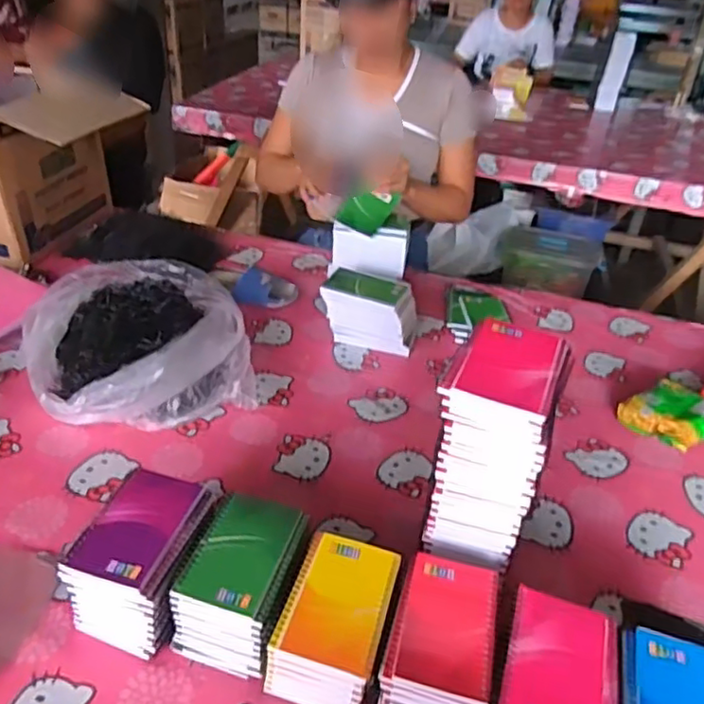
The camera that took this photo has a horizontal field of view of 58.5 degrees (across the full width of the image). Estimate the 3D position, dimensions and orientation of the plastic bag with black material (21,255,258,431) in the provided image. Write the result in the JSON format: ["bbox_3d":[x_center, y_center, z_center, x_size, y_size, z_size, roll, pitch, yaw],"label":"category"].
[{"bbox_3d":[-0.329,-0.027,0.967,0.304,0.113,0.356,-7,37,-17],"label":"plastic bag with black material"}]

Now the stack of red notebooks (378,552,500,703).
[{"bbox_3d":[0.081,0.281,0.596,0.097,0.097,0.142,12,36,9],"label":"stack of red notebooks"}]

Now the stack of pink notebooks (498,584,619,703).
[{"bbox_3d":[0.174,0.308,0.562,0.097,0.102,0.138,14,36,11],"label":"stack of pink notebooks"}]

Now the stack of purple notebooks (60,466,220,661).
[{"bbox_3d":[-0.210,0.215,0.640,0.101,0.118,0.139,13,36,10],"label":"stack of purple notebooks"}]

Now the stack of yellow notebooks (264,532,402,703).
[{"bbox_3d":[-0.016,0.263,0.609,0.094,0.102,0.137,13,36,10],"label":"stack of yellow notebooks"}]

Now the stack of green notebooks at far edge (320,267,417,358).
[{"bbox_3d":[0.030,-0.067,1.082,0.163,0.105,0.081,16,36,14],"label":"stack of green notebooks at far edge"}]

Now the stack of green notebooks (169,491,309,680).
[{"bbox_3d":[-0.110,0.236,0.641,0.101,0.101,0.139,13,36,10],"label":"stack of green notebooks"}]

